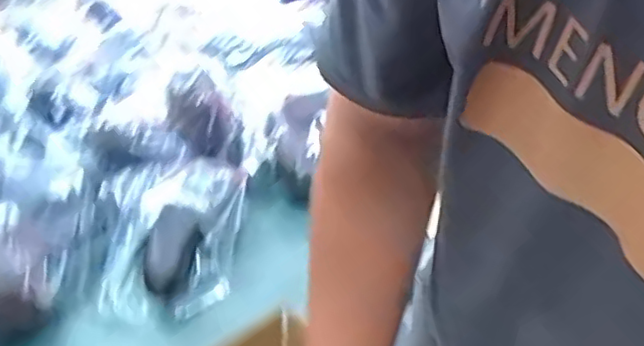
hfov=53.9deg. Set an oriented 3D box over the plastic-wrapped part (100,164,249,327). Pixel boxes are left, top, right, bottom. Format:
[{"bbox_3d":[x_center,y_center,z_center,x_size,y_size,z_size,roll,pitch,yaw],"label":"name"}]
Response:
[{"bbox_3d":[-0.210,0.090,0.924,0.167,0.049,0.246,11,66,-10],"label":"plastic-wrapped part"}]

